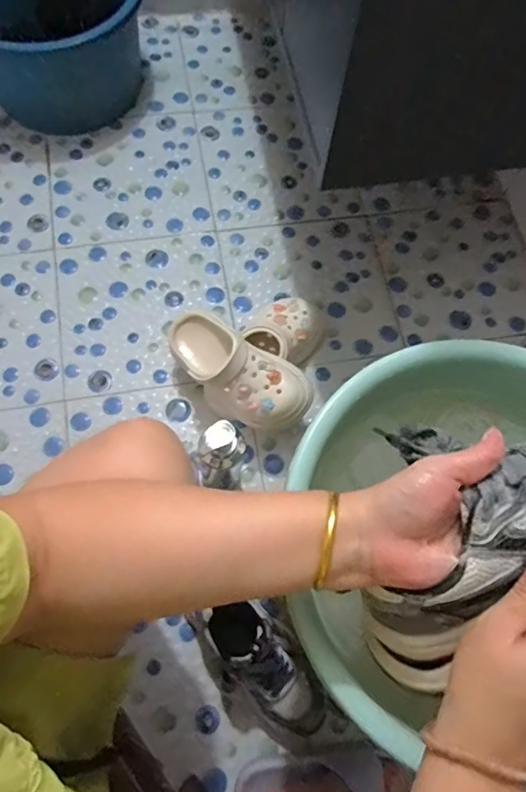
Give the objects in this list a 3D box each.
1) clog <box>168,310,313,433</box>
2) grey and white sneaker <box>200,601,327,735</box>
[{"bbox_3d":[-0.048,-0.036,0.752,0.229,0.099,0.109,30,72,8],"label":"clog"},{"bbox_3d":[0.008,0.352,0.667,0.076,0.082,0.209,-38,94,-14],"label":"grey and white sneaker"}]

